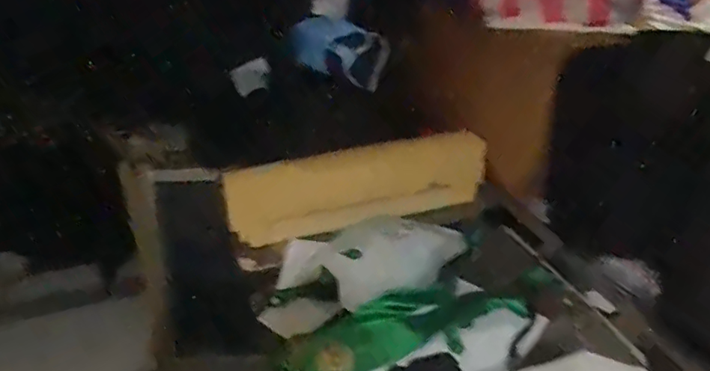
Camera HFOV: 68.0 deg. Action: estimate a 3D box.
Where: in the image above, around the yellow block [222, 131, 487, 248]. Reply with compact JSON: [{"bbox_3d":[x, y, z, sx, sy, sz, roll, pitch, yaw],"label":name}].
[{"bbox_3d":[0.010,-0.011,1.096,0.544,0.145,0.114,-11,35,-16],"label":"yellow block"}]

